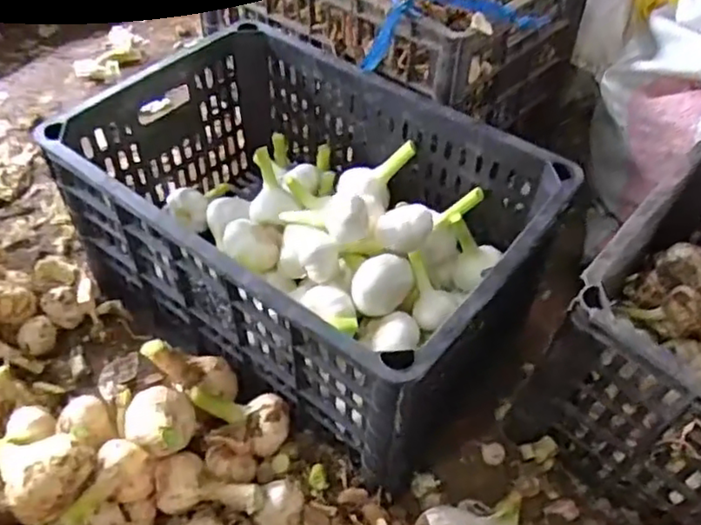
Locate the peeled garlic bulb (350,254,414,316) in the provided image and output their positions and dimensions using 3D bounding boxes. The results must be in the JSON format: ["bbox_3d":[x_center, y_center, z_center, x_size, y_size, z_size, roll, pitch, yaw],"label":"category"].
[{"bbox_3d":[0.030,0.022,0.616,0.059,0.041,0.043,7,49,5],"label":"peeled garlic bulb"}]

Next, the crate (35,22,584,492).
[{"bbox_3d":[-0.043,-0.041,0.665,0.433,0.196,0.292,30,55,23],"label":"crate"}]

